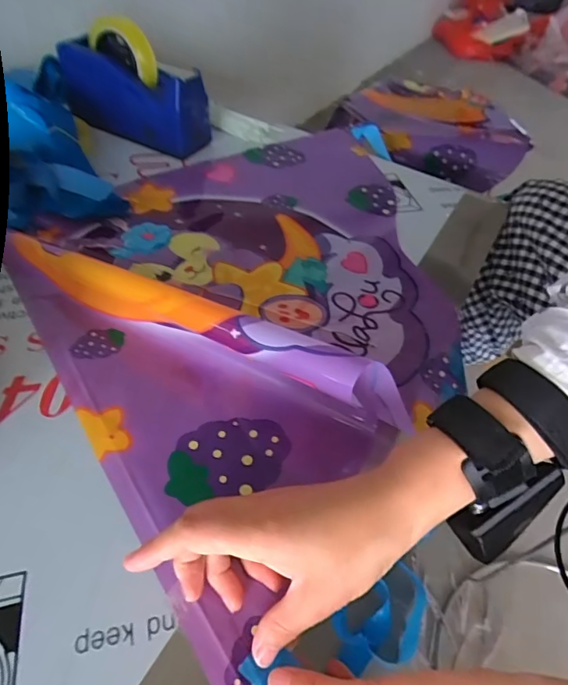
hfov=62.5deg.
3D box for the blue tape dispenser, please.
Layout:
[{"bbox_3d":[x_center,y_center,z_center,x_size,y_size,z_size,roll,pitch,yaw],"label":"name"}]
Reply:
[{"bbox_3d":[-0.204,-0.350,0.639,0.205,0.129,0.074,25,50,16],"label":"blue tape dispenser"}]

